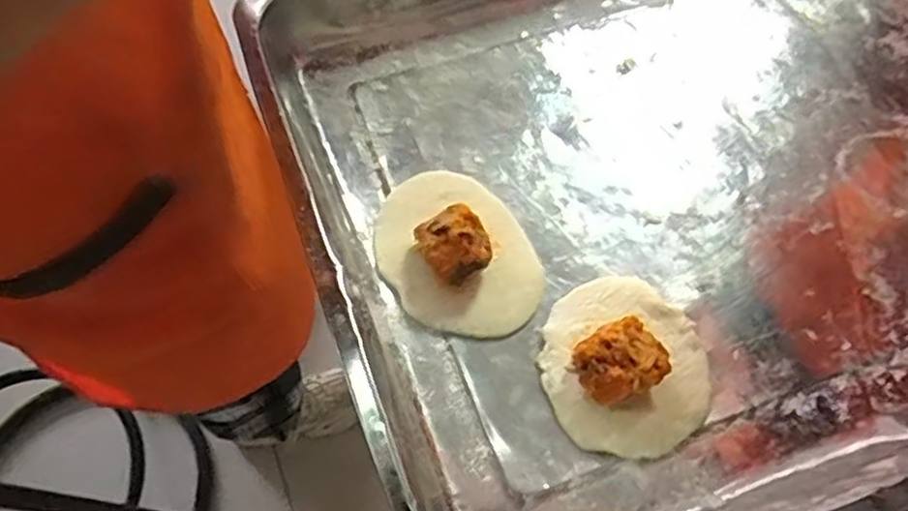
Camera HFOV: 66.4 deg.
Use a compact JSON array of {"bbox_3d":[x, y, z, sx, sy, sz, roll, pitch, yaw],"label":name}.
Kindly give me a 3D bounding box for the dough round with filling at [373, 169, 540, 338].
[{"bbox_3d":[0.000,-0.010,0.383,0.082,0.035,0.105,-18,66,-7],"label":"dough round with filling"}]

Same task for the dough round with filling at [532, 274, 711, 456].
[{"bbox_3d":[0.090,0.051,0.357,0.083,0.030,0.098,7,66,5],"label":"dough round with filling"}]

